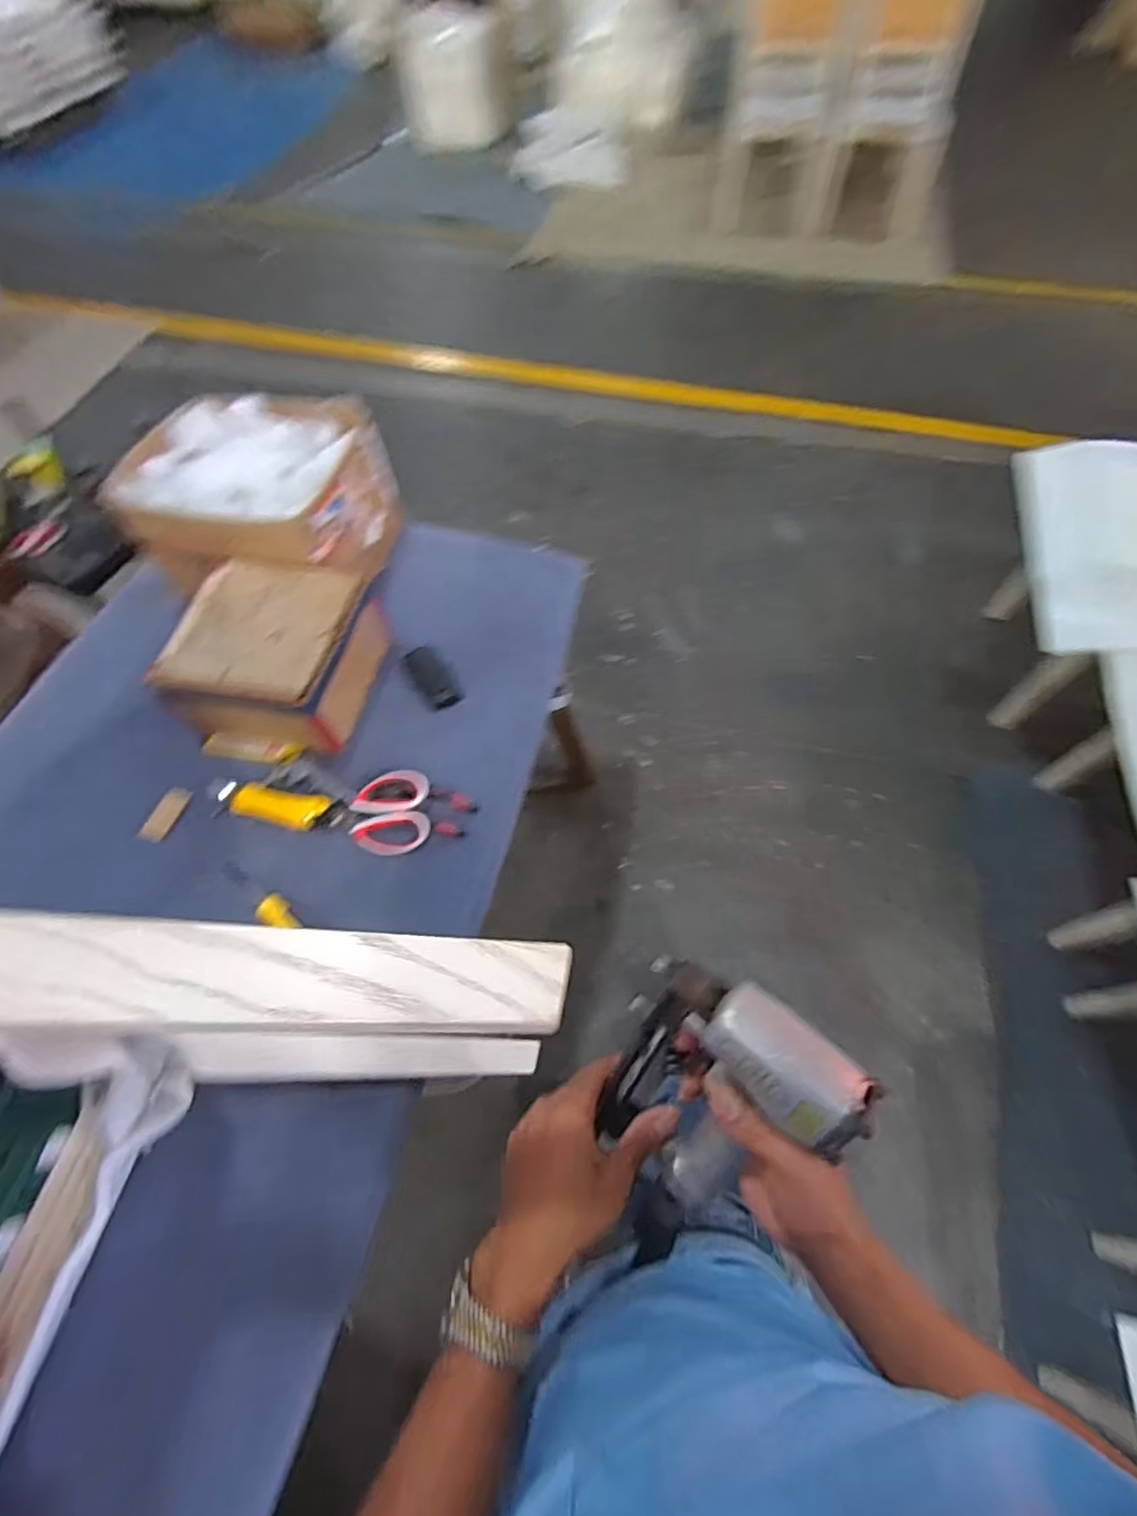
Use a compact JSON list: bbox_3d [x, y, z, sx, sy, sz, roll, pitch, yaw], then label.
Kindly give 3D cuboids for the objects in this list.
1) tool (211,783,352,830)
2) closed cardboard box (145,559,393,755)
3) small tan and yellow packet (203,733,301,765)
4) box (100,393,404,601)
[{"bbox_3d":[-0.368,0.061,0.766,0.175,0.022,0.050,9,61,7],"label":"tool"},{"bbox_3d":[-0.392,-0.149,0.824,0.220,0.122,0.233,10,61,7],"label":"closed cardboard box"},{"bbox_3d":[-0.430,-0.012,0.814,0.129,0.021,0.028,7,61,5],"label":"small tan and yellow packet"},{"bbox_3d":[-0.454,-0.397,0.916,0.312,0.175,0.286,12,61,8],"label":"box"}]

